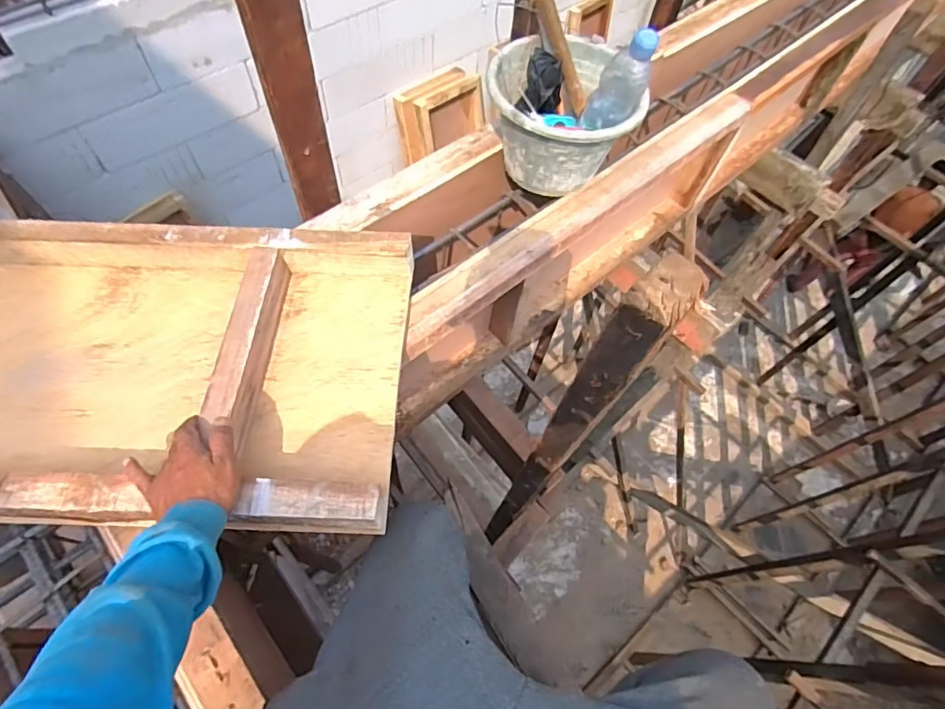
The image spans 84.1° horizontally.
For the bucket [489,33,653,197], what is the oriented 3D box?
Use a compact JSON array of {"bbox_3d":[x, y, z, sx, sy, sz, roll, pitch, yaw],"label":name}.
[{"bbox_3d":[0.134,-0.384,0.870,0.215,0.176,0.236,2,62,-3],"label":"bucket"}]

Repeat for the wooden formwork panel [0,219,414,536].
[{"bbox_3d":[-0.475,0.004,0.653,0.759,0.090,0.391,3,62,-3],"label":"wooden formwork panel"}]

